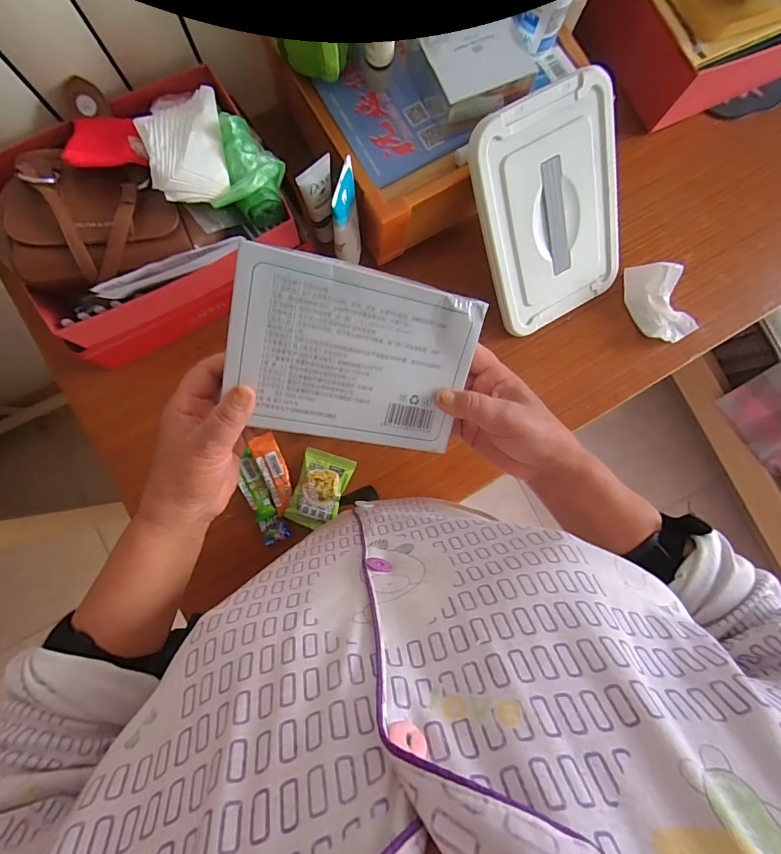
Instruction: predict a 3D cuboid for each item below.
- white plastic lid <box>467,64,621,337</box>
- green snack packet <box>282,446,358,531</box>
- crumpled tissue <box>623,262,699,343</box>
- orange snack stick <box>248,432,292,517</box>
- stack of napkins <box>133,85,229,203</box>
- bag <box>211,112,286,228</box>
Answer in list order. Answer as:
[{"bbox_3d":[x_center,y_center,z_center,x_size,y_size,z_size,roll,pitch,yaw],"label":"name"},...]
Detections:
[{"bbox_3d":[0.193,-0.247,0.501,0.179,0.015,0.252,-30,125,-5],"label":"white plastic lid"},{"bbox_3d":[-0.088,0.078,0.525,0.061,0.021,0.093,17,85,-2],"label":"green snack packet"},{"bbox_3d":[0.362,-0.167,0.566,0.061,0.054,0.117,-38,89,-6],"label":"crumpled tissue"},{"bbox_3d":[-0.144,0.057,0.530,0.031,0.013,0.100,-23,87,-5],"label":"orange snack stick"},{"bbox_3d":[-0.208,-0.281,0.419,0.076,0.026,0.124,-11,86,-5],"label":"stack of napkins"},{"bbox_3d":[-0.147,-0.272,0.453,0.066,0.064,0.109,3,85,-3],"label":"bag"}]

